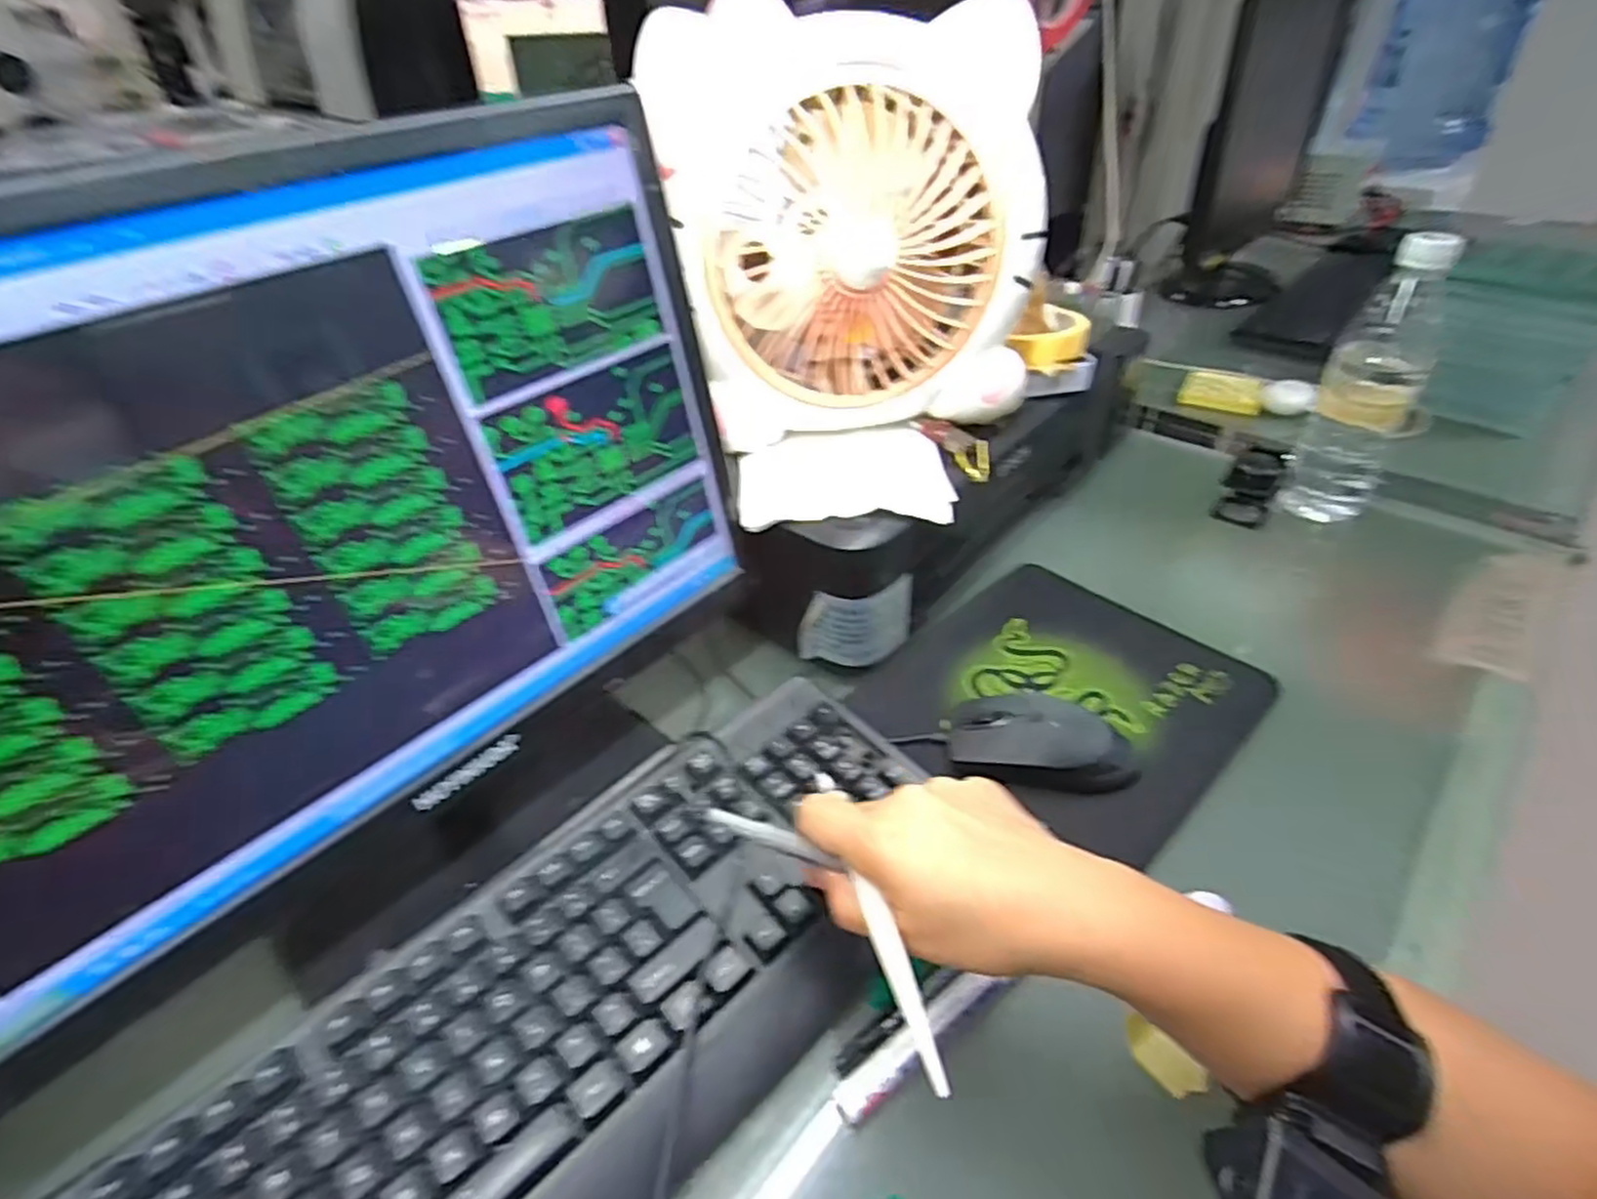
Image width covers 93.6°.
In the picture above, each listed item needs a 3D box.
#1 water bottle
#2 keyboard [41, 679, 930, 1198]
[{"bbox_3d":[0.440,-0.157,0.581,0.065,0.214,0.059,24,46,29],"label":"water bottle"},{"bbox_3d":[-0.104,0.191,0.345,0.419,0.037,0.155,-32,47,-31],"label":"keyboard"}]

